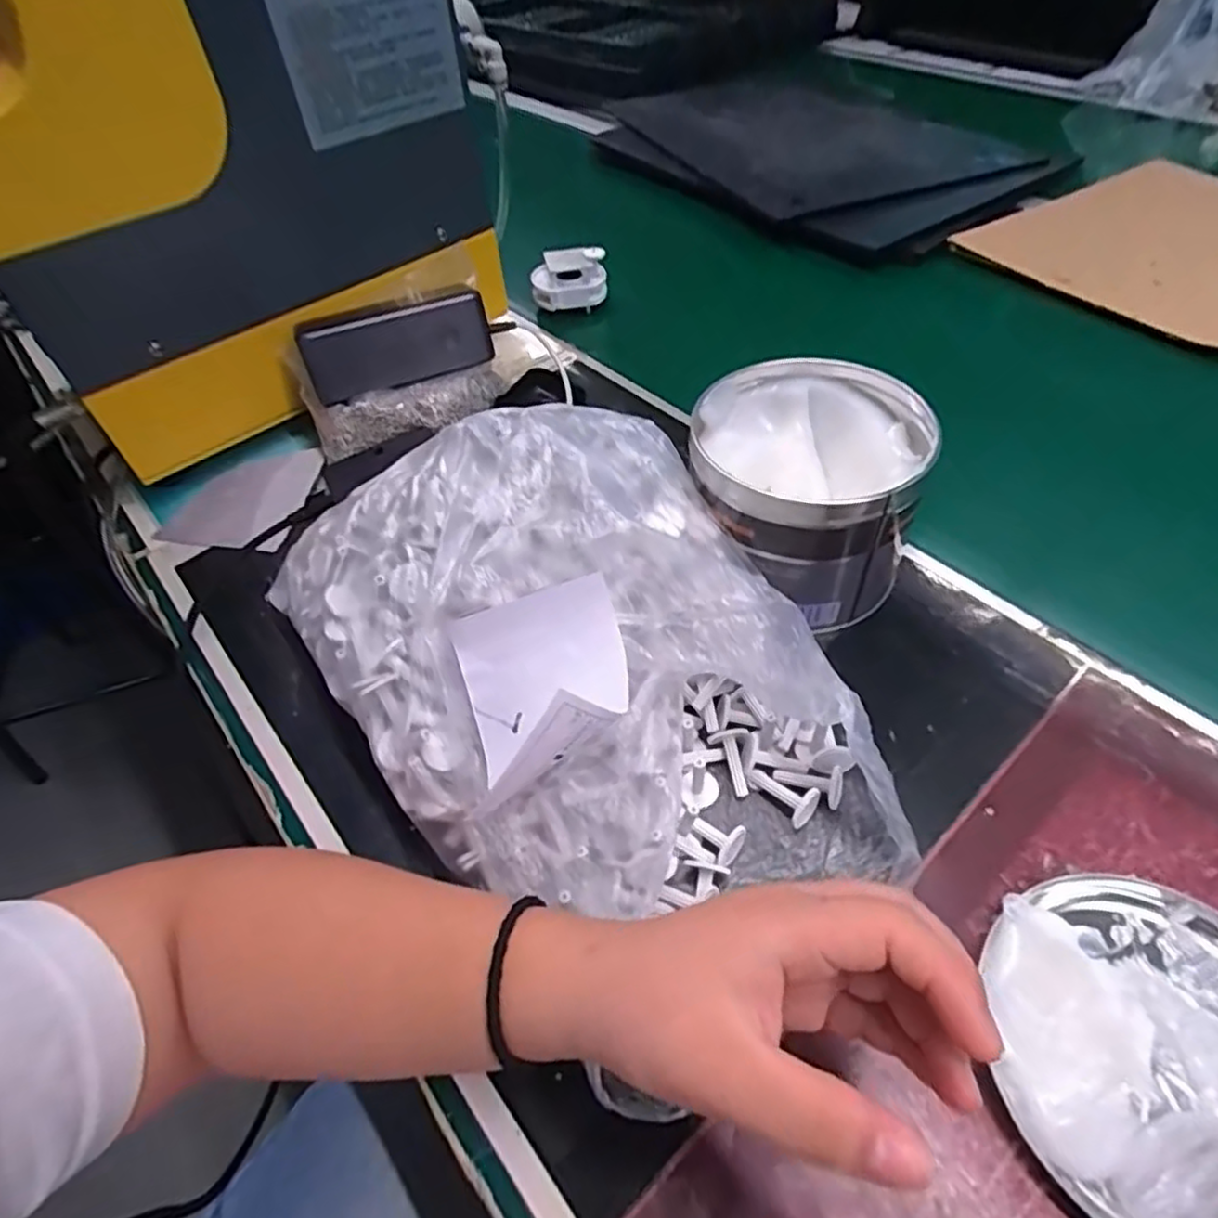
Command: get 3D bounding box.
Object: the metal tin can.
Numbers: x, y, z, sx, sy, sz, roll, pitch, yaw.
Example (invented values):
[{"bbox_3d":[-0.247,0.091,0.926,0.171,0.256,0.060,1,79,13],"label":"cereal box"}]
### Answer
[{"bbox_3d":[0.110,-0.066,0.408,0.121,0.097,0.119,-2,50,2],"label":"metal tin can"}]

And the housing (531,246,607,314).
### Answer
[{"bbox_3d":[-0.038,-0.311,0.662,0.068,0.023,0.057,1,93,3],"label":"housing"}]

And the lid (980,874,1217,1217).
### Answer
[{"bbox_3d":[0.205,0.159,0.262,0.127,0.027,0.113,-25,53,-16],"label":"lid"}]

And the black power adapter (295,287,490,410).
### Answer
[{"bbox_3d":[-0.147,-0.185,0.493,0.127,0.044,0.038,-15,51,-9],"label":"black power adapter"}]

